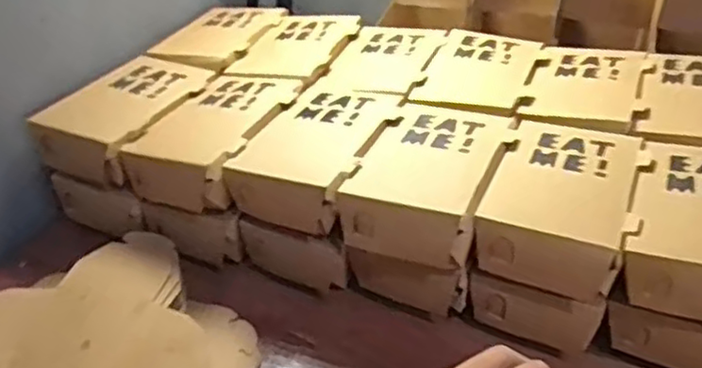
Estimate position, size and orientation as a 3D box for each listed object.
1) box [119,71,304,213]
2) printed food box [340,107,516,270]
[{"bbox_3d":[-0.109,-0.042,0.576,0.094,0.045,0.150,14,38,22],"label":"box"},{"bbox_3d":[0.061,-0.005,0.509,0.094,0.037,0.147,14,38,23],"label":"printed food box"}]

